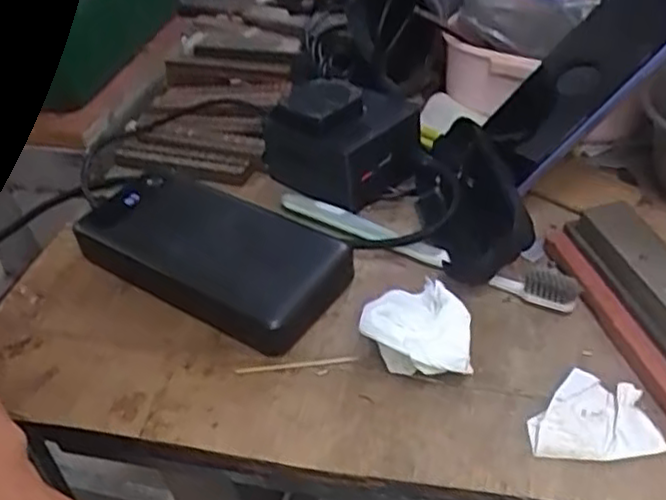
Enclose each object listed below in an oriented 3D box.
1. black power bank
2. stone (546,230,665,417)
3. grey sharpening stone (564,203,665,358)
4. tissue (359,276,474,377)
[{"bbox_3d":[-0.070,-0.002,0.395,0.154,0.027,0.071,24,52,29],"label":"black power bank"},{"bbox_3d":[0.139,0.034,0.345,0.014,0.010,0.159,-14,44,-7],"label":"stone"},{"bbox_3d":[0.158,0.019,0.346,0.033,0.028,0.116,-13,44,-5],"label":"grey sharpening stone"},{"bbox_3d":[0.040,0.040,0.343,0.049,0.027,0.058,-17,44,-10],"label":"tissue"}]

